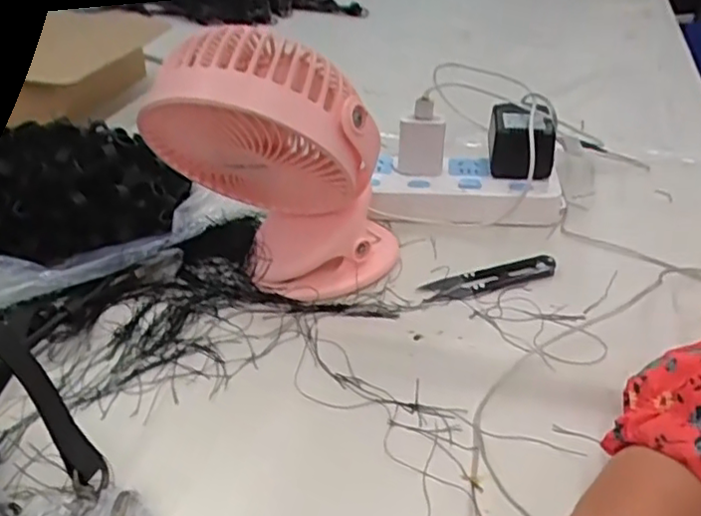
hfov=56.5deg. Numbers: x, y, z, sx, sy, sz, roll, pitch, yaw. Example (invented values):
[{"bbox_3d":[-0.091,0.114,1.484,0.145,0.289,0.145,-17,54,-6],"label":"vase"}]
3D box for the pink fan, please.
[{"bbox_3d":[-0.044,-0.060,0.430,0.164,0.179,0.113,-5,35,-6],"label":"pink fan"}]

